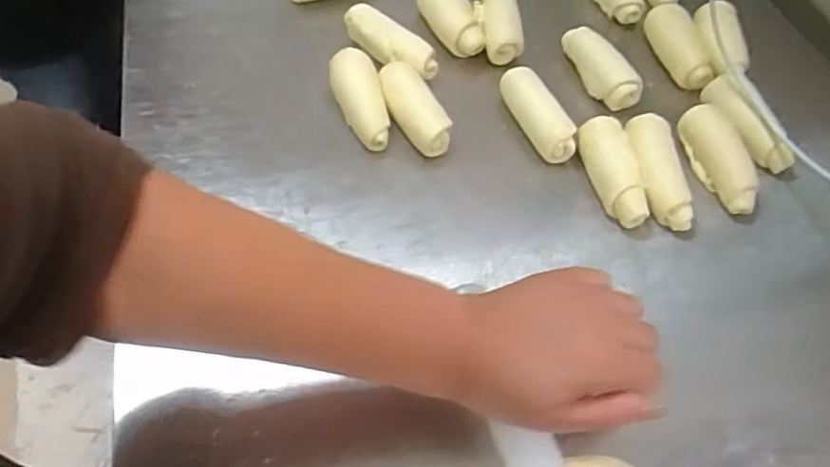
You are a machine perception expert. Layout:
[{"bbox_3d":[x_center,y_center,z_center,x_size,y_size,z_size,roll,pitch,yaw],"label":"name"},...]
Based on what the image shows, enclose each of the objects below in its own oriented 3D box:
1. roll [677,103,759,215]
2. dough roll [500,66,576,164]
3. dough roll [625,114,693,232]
[{"bbox_3d":[0.245,-0.061,0.509,0.032,0.033,0.098,-6,56,-8],"label":"roll"},{"bbox_3d":[0.099,-0.102,0.522,0.029,0.037,0.096,-20,59,-17],"label":"dough roll"},{"bbox_3d":[0.190,-0.049,0.499,0.037,0.029,0.102,1,55,-3],"label":"dough roll"}]

